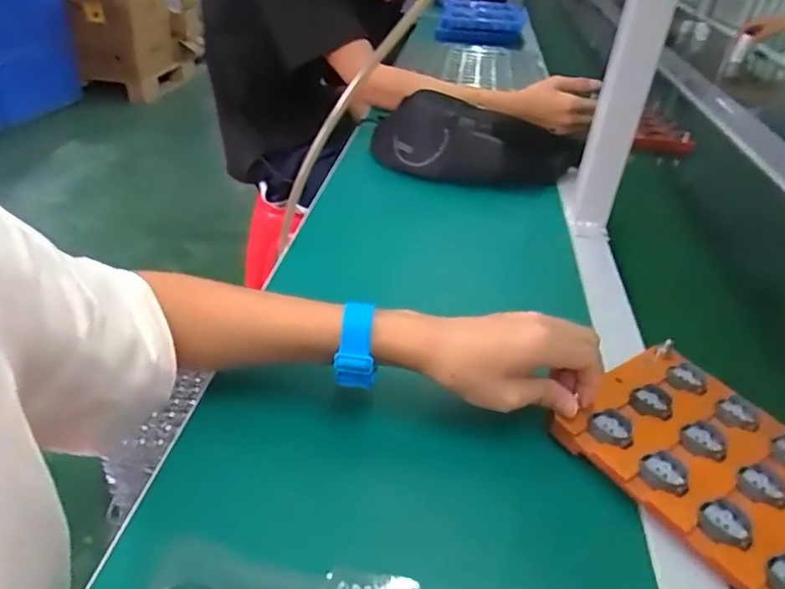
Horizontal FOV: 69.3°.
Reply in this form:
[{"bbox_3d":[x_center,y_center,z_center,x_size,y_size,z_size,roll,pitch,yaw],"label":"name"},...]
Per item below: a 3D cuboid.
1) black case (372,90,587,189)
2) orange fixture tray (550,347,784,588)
[{"bbox_3d":[0.110,-0.204,0.763,0.286,0.085,0.115,8,35,4],"label":"black case"},{"bbox_3d":[0.218,0.114,0.369,0.146,0.021,0.186,-21,43,-32],"label":"orange fixture tray"}]

